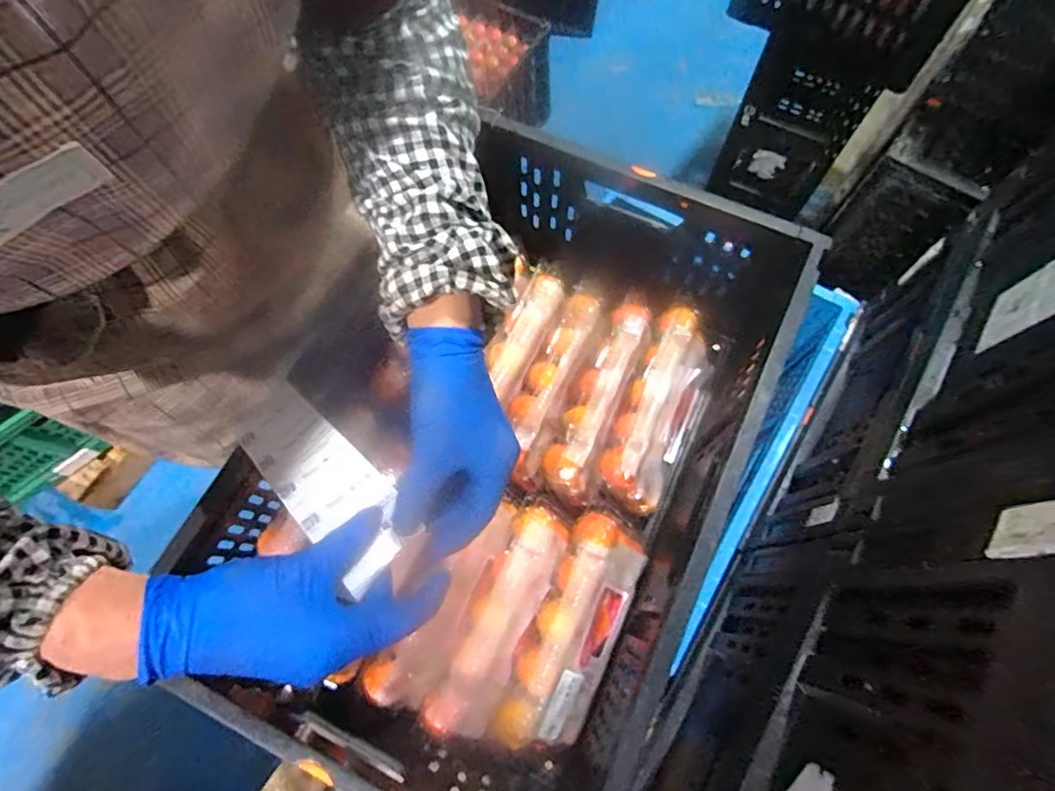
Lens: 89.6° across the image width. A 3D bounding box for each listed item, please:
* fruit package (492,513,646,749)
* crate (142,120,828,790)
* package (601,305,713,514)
[{"bbox_3d":[0.049,0.230,0.526,0.088,0.081,0.217,24,73,10],"label":"fruit package"},{"bbox_3d":[0.001,0.038,0.572,0.386,0.234,0.633,26,73,10],"label":"crate"},{"bbox_3d":[0.150,0.014,0.602,0.080,0.095,0.232,22,73,9],"label":"package"}]

